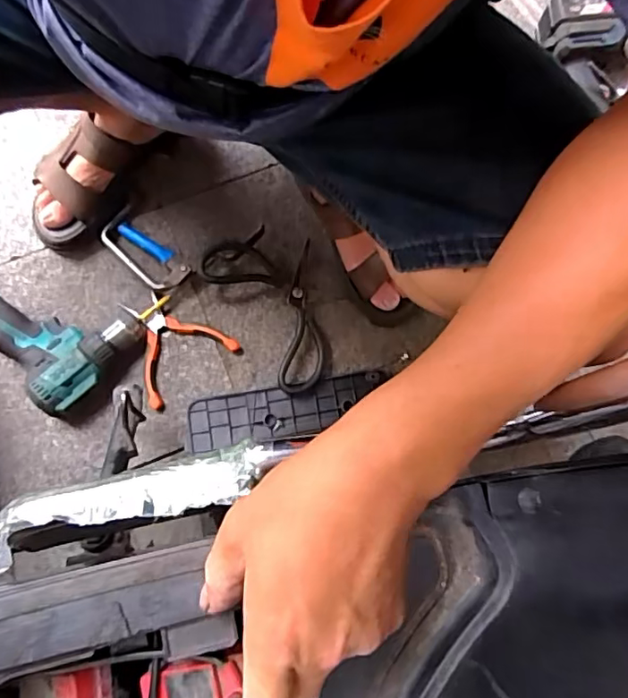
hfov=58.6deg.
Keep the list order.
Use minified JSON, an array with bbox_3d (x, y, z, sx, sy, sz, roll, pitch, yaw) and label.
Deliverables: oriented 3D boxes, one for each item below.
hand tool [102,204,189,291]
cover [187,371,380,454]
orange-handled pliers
[{"bbox_3d":[-0.213,-0.120,0.695,0.131,0.029,0.052,44,79,10],"label":"hand tool"},{"bbox_3d":[-0.037,0.075,0.670,0.224,0.007,0.062,-9,79,-5],"label":"cover"},{"bbox_3d":[-0.171,-0.011,0.681,0.124,0.019,0.127,-33,82,-9],"label":"orange-handled pliers"}]

